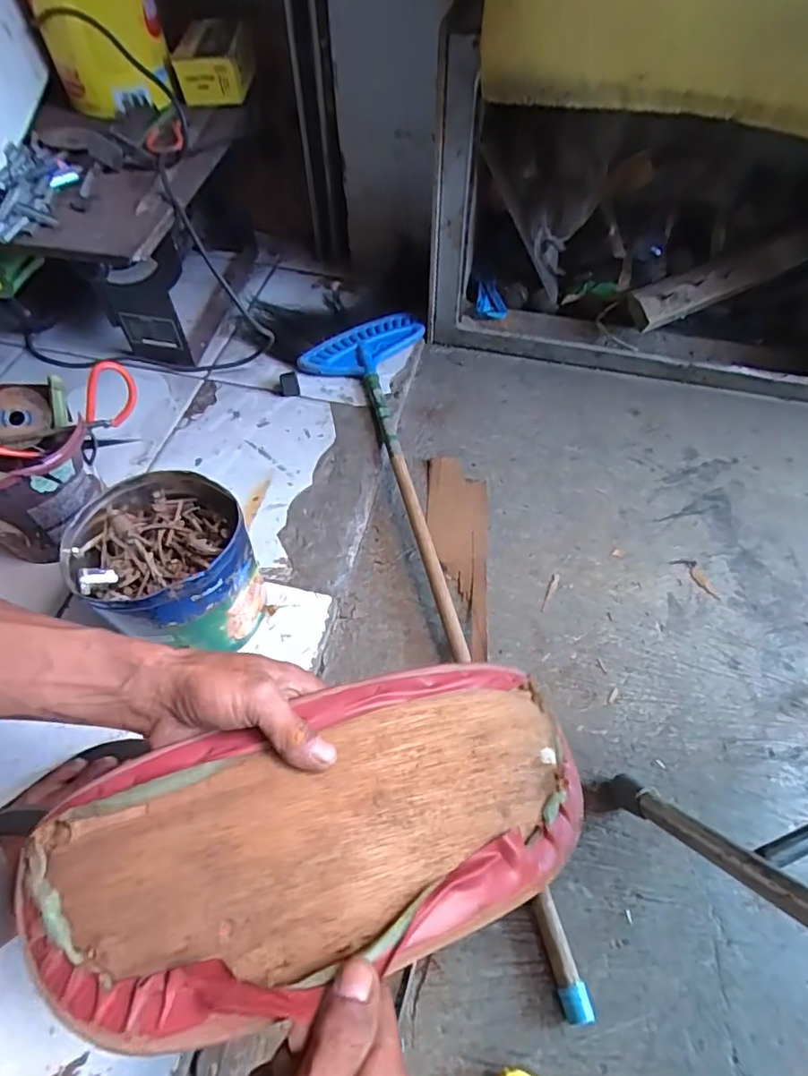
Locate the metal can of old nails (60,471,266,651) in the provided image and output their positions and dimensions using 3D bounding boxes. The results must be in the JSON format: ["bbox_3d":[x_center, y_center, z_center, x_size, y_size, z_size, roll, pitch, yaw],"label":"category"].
[{"bbox_3d":[-0.231,0.034,0.568,0.154,0.154,0.142,0,58,1],"label":"metal can of old nails"}]

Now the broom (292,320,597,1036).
[{"bbox_3d":[-0.006,0.020,0.658,0.180,0.035,0.869,-6,58,-5],"label":"broom"}]

